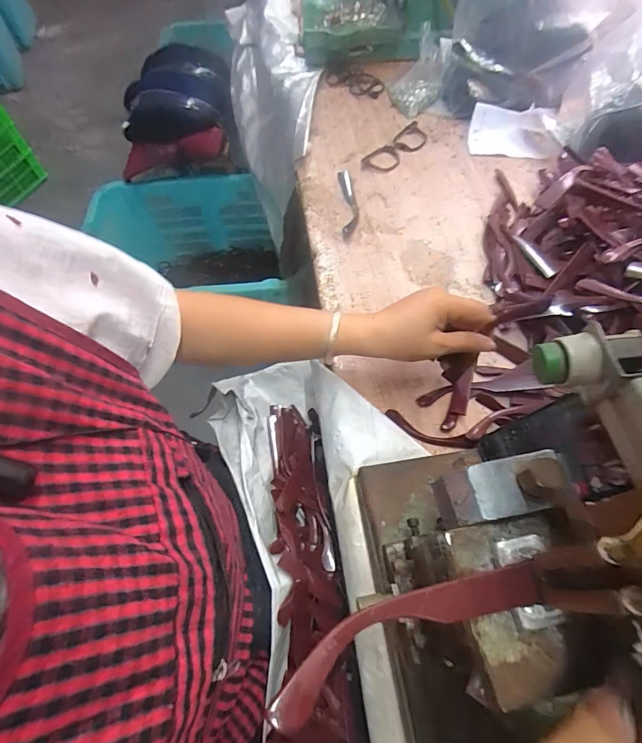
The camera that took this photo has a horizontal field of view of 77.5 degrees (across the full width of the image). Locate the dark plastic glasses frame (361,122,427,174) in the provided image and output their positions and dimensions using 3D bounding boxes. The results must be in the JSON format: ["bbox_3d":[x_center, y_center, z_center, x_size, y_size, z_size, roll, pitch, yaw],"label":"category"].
[{"bbox_3d":[0.126,-0.373,0.669,0.054,0.013,0.142,40,70,20],"label":"dark plastic glasses frame"}]

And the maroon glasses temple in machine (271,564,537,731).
[{"bbox_3d":[0.041,0.116,0.181,0.132,0.025,0.026,-19,63,-8],"label":"maroon glasses temple in machine"}]

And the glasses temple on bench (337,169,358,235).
[{"bbox_3d":[0.041,-0.265,0.613,0.025,0.010,0.142,-3,62,0],"label":"glasses temple on bench"}]

